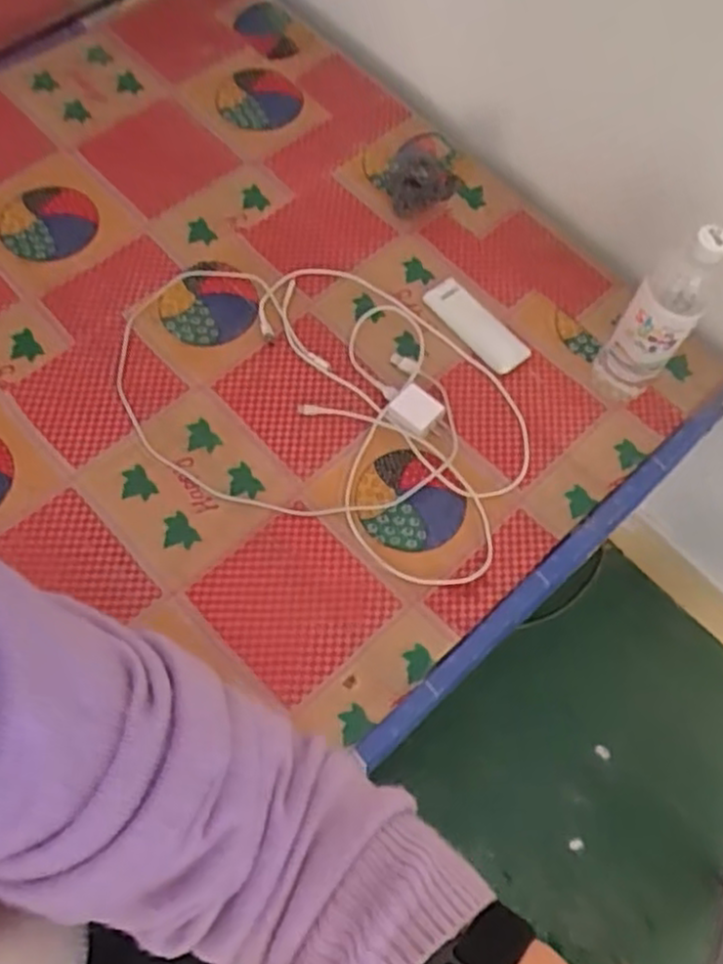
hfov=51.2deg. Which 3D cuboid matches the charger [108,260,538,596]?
[{"bbox_3d":[-0.041,-0.107,0.819,0.460,0.023,0.329,22,66,8],"label":"charger"}]

